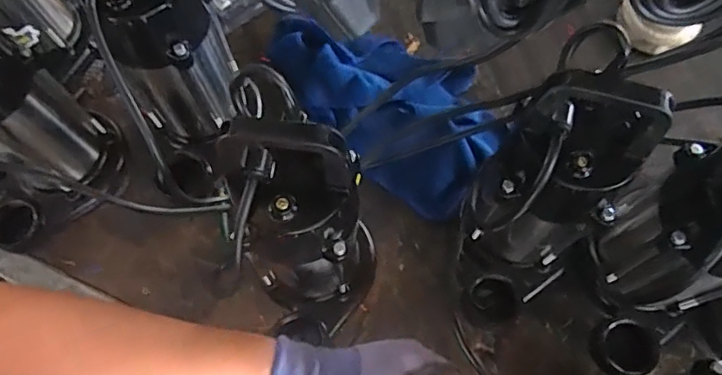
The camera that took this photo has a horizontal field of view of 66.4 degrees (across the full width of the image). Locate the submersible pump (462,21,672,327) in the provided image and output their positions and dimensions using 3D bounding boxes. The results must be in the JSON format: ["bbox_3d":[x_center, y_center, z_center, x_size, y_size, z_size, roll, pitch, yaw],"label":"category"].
[{"bbox_3d":[0.145,0.009,0.445,0.103,0.267,0.127,36,73,14],"label":"submersible pump"}]

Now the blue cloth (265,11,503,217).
[{"bbox_3d":[0.029,-0.116,0.663,0.312,0.065,0.188,40,74,15],"label":"blue cloth"}]

